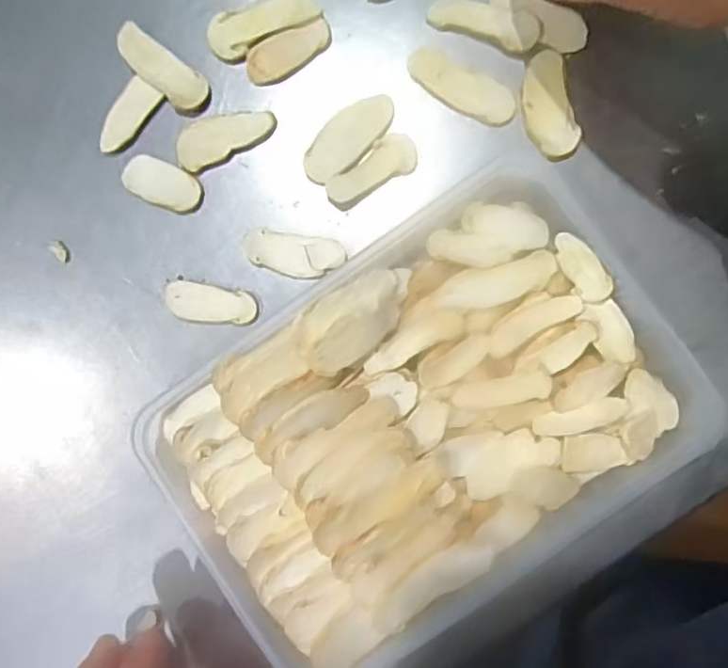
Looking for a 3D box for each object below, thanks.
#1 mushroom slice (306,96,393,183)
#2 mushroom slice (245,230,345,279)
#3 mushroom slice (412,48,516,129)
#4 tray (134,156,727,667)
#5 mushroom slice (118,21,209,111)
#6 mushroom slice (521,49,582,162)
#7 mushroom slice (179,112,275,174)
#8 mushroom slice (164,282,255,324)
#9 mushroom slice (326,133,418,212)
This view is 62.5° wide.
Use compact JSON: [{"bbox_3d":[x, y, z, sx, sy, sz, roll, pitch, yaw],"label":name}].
[{"bbox_3d":[-0.008,-0.098,0.297,0.023,0.004,0.053,42,90,-8],"label":"mushroom slice"},{"bbox_3d":[-0.035,-0.039,0.298,0.048,0.004,0.020,8,87,5],"label":"mushroom slice"},{"bbox_3d":[0.048,-0.122,0.297,0.056,0.005,0.020,28,89,5],"label":"mushroom slice"},{"bbox_3d":[0.029,0.044,0.277,0.230,0.039,0.164,-36,84,5],"label":"tray"},{"bbox_3d":[-0.103,-0.135,0.306,0.054,0.007,0.020,40,93,7],"label":"mushroom slice"},{"bbox_3d":[0.090,-0.112,0.294,0.024,0.004,0.053,-14,86,4],"label":"mushroom slice"},{"bbox_3d":[-0.071,-0.103,0.307,0.051,0.007,0.022,-28,84,5],"label":"mushroom slice"},{"bbox_3d":[-0.077,-0.015,0.302,0.045,0.004,0.018,9,89,8],"label":"mushroom slice"},{"bbox_3d":[0.003,-0.082,0.297,0.049,0.007,0.021,-30,85,2],"label":"mushroom slice"}]

